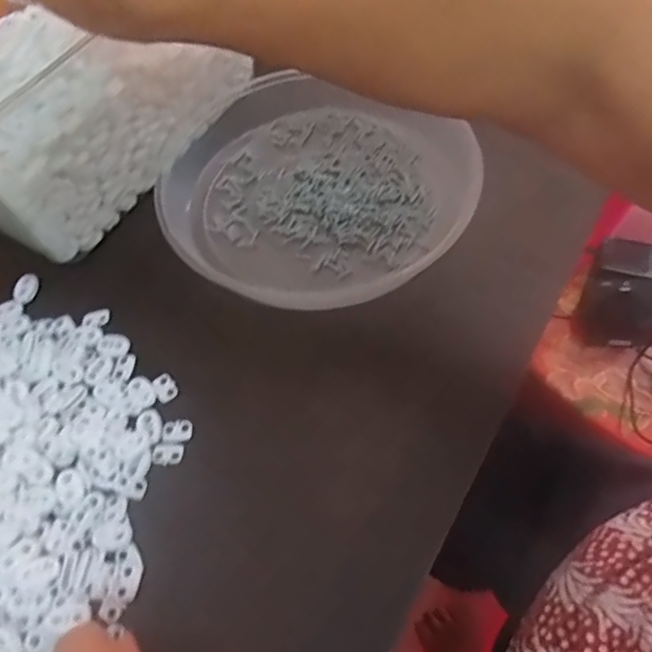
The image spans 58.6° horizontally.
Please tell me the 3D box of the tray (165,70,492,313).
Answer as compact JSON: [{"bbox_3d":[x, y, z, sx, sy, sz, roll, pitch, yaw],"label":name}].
[{"bbox_3d":[-0.012,-0.115,0.447,0.234,0.038,0.229,-2,59,3],"label":"tray"}]

